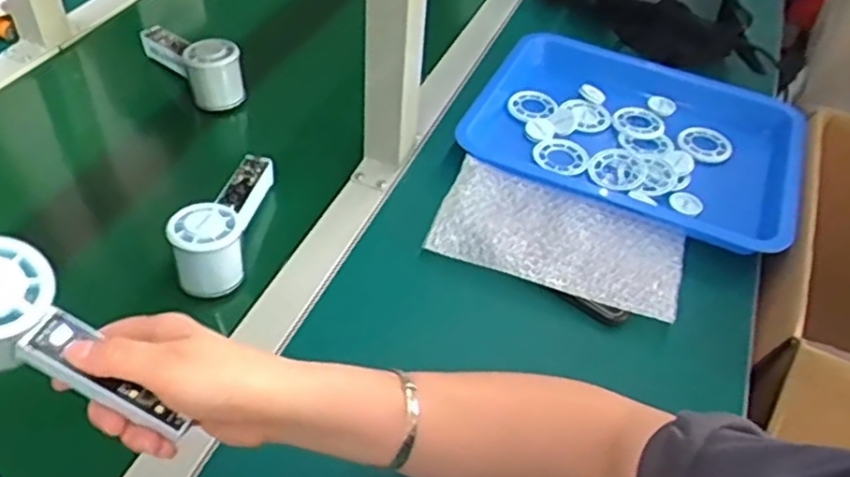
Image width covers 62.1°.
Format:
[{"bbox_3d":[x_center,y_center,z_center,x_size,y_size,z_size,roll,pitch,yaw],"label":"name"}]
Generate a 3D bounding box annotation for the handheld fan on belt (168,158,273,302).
[{"bbox_3d":[-0.172,-0.022,0.615,0.052,0.060,0.147,9,45,2],"label":"handheld fan on belt"}]

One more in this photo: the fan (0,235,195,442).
[{"bbox_3d":[-0.203,0.065,0.384,0.144,0.053,0.061,44,47,-11],"label":"fan"}]

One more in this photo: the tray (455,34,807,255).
[{"bbox_3d":[0.231,-0.117,0.780,0.345,0.044,0.281,19,46,11],"label":"tray"}]

